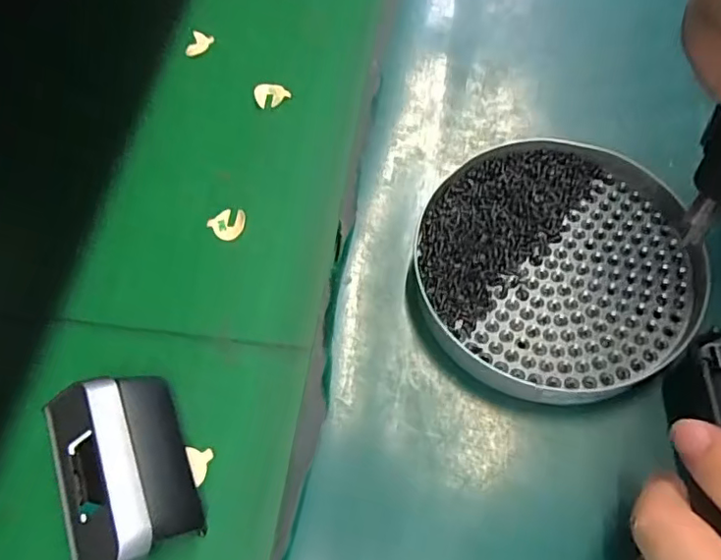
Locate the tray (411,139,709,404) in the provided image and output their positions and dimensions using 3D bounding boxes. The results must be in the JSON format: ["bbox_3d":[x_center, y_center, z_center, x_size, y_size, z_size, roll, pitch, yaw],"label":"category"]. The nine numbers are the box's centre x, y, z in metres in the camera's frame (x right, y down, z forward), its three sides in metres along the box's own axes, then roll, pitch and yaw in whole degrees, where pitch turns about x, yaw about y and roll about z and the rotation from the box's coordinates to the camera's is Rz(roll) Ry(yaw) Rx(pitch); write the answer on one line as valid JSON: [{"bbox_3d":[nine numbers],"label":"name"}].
[{"bbox_3d":[0.081,-0.005,0.243,0.111,0.025,0.111,1,63,-3],"label":"tray"}]

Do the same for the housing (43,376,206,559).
[{"bbox_3d":[-0.094,0.074,0.226,0.047,0.031,0.072,-21,66,-14],"label":"housing"}]

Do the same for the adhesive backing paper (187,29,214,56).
[{"bbox_3d":[-0.098,-0.144,0.349,0.013,0.005,0.018,14,63,4],"label":"adhesive backing paper"}]

